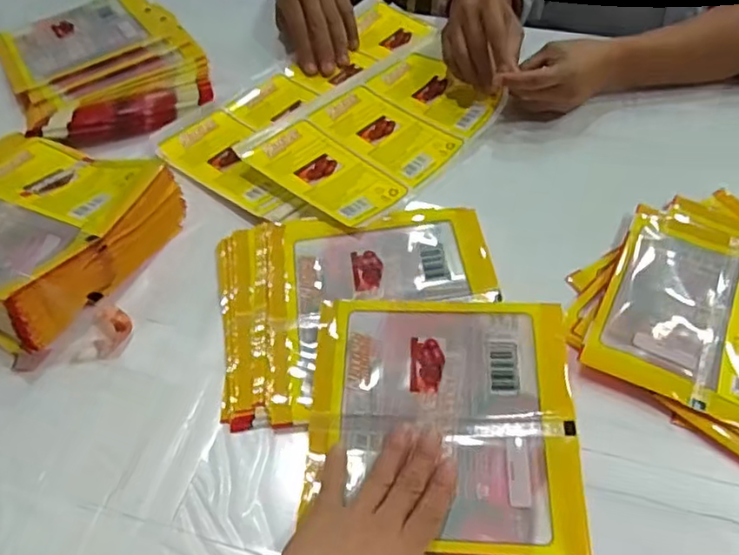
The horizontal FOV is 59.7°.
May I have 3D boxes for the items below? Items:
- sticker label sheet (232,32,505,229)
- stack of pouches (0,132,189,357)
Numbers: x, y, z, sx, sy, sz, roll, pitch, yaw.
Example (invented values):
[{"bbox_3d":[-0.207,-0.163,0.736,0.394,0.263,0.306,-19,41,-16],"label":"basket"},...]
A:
[{"bbox_3d":[0.021,-0.154,0.639,0.161,0.015,0.266,38,59,24],"label":"sticker label sheet"},{"bbox_3d":[-0.286,-0.048,0.541,0.191,0.053,0.186,21,55,17],"label":"stack of pouches"}]

